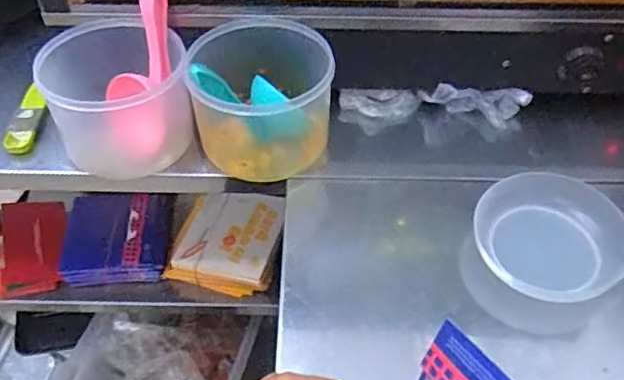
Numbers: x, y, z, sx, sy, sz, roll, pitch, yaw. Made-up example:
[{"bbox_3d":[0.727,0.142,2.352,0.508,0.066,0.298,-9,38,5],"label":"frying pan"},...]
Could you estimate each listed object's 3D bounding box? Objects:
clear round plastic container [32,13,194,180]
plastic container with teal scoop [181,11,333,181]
[{"bbox_3d":[-0.230,-0.115,0.746,0.152,0.132,0.151,0,49,0],"label":"clear round plastic container"},{"bbox_3d":[-0.059,-0.109,0.735,0.159,0.135,0.158,-6,49,-5],"label":"plastic container with teal scoop"}]

